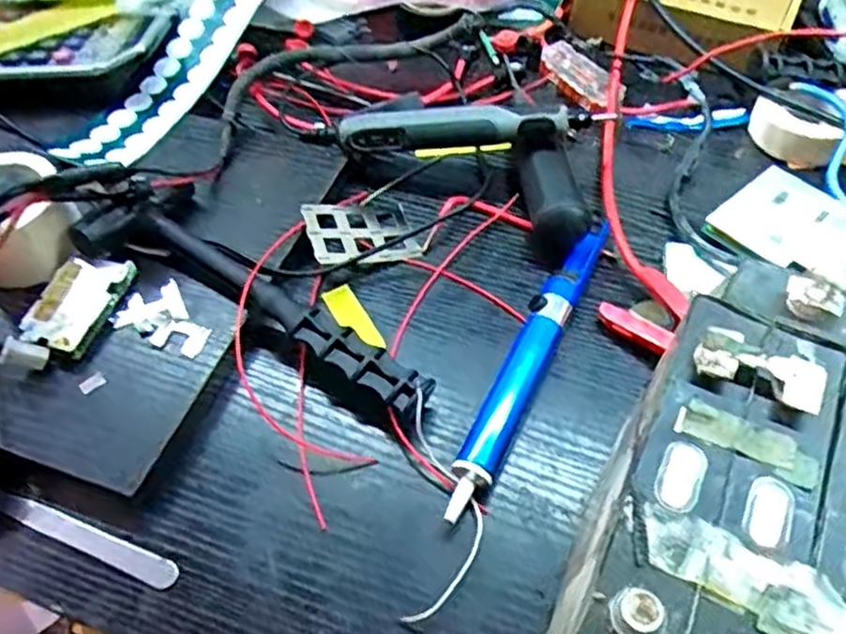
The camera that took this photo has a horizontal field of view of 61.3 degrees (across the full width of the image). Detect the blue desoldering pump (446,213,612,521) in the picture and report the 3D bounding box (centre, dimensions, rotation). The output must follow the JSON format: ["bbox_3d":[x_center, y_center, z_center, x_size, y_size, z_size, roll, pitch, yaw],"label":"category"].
[{"bbox_3d":[0.055,0.020,0.359,0.018,0.026,0.183,22,56,17],"label":"blue desoldering pump"}]

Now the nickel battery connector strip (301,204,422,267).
[{"bbox_3d":[-0.037,-0.051,0.418,0.066,0.015,0.047,-5,54,-28],"label":"nickel battery connector strip"}]

